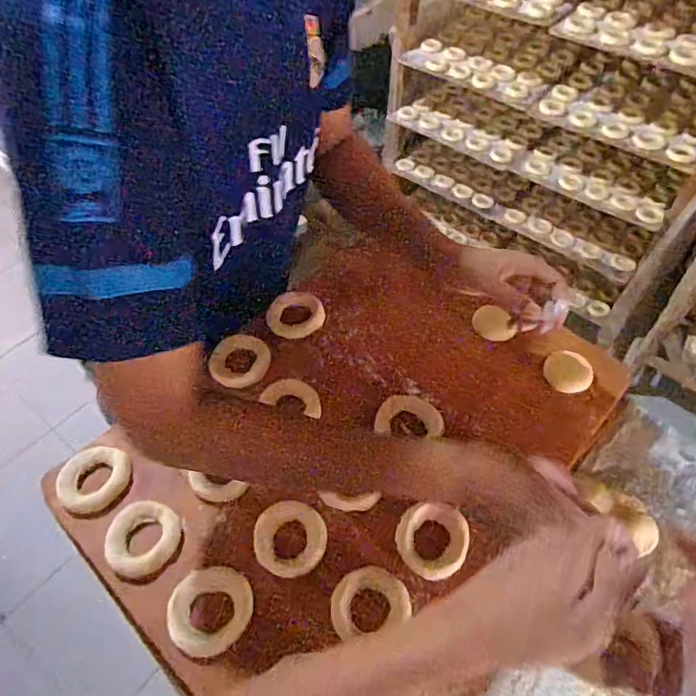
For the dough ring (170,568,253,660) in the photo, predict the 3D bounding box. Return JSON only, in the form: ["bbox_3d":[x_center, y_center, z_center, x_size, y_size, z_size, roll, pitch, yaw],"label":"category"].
[{"bbox_3d":[-0.133,0.252,0.520,0.077,0.014,0.079,0,54,0],"label":"dough ring"}]

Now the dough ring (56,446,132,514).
[{"bbox_3d":[-0.283,0.146,0.600,0.065,0.020,0.074,29,59,19],"label":"dough ring"}]

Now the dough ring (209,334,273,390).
[{"bbox_3d":[-0.136,0.016,0.683,0.069,0.021,0.080,4,54,3],"label":"dough ring"}]

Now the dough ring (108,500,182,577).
[{"bbox_3d":[-0.213,0.197,0.559,0.071,0.013,0.073,0,54,0],"label":"dough ring"}]

